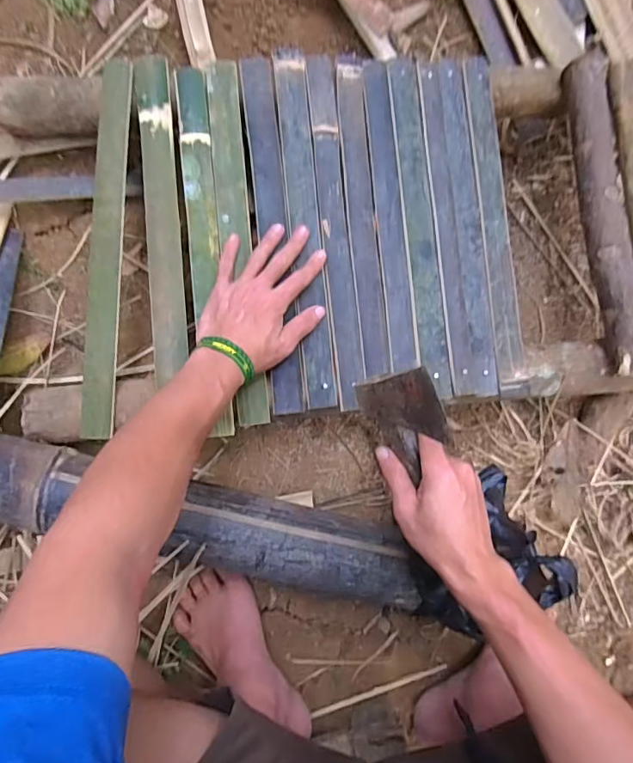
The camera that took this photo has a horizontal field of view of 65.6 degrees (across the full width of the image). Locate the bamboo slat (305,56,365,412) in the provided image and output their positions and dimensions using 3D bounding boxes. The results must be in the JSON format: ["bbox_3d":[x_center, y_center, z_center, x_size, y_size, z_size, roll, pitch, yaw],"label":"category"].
[{"bbox_3d":[0.022,-0.172,0.557,0.032,0.005,0.401,-5,87,-9],"label":"bamboo slat"}]

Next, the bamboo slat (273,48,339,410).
[{"bbox_3d":[-0.012,-0.174,0.552,0.035,0.008,0.406,-5,87,-9],"label":"bamboo slat"}]

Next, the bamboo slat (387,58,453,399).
[{"bbox_3d":[0.120,-0.183,0.566,0.036,0.005,0.392,-4,87,-9],"label":"bamboo slat"}]

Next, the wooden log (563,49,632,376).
[{"bbox_3d":[0.349,-0.196,0.577,0.056,0.043,0.372,-5,85,-8],"label":"wooden log"}]

